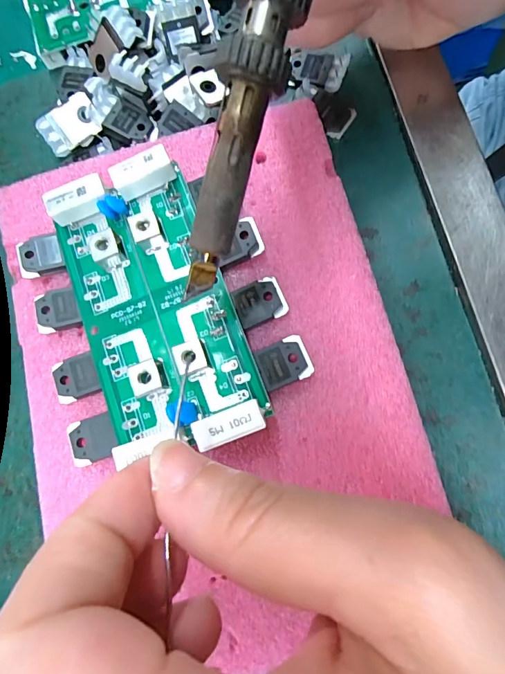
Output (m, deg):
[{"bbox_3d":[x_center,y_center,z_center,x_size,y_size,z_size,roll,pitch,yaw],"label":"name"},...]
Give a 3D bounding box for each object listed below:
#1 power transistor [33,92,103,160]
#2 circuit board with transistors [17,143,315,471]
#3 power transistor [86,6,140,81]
[{"bbox_3d":[-0.080,-0.092,0.176,0.026,0.004,0.017,-29,120,7],"label":"power transistor"},{"bbox_3d":[-0.035,-0.012,0.142,0.085,0.015,0.105,-23,78,-1],"label":"circuit board with transistors"},{"bbox_3d":[-0.060,-0.124,0.169,0.027,0.004,0.017,-27,96,33],"label":"power transistor"}]

